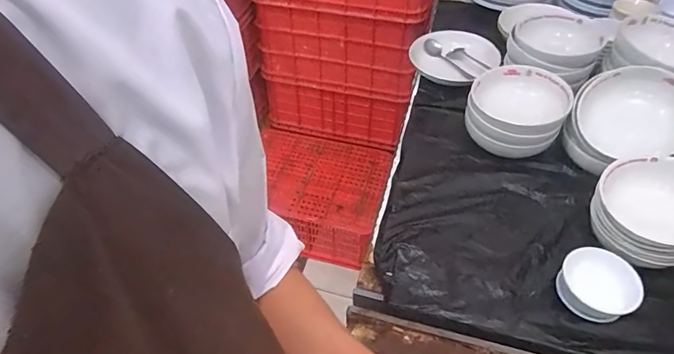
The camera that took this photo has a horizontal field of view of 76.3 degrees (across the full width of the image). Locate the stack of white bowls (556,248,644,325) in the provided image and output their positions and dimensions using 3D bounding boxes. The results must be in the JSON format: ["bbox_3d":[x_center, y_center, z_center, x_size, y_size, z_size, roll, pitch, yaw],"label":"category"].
[{"bbox_3d":[0.363,0.154,0.604,0.093,0.070,0.085,26,53,22],"label":"stack of white bowls"}]

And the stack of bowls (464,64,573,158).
[{"bbox_3d":[0.335,-0.114,0.819,0.165,0.120,0.175,23,52,20],"label":"stack of bowls"}]

